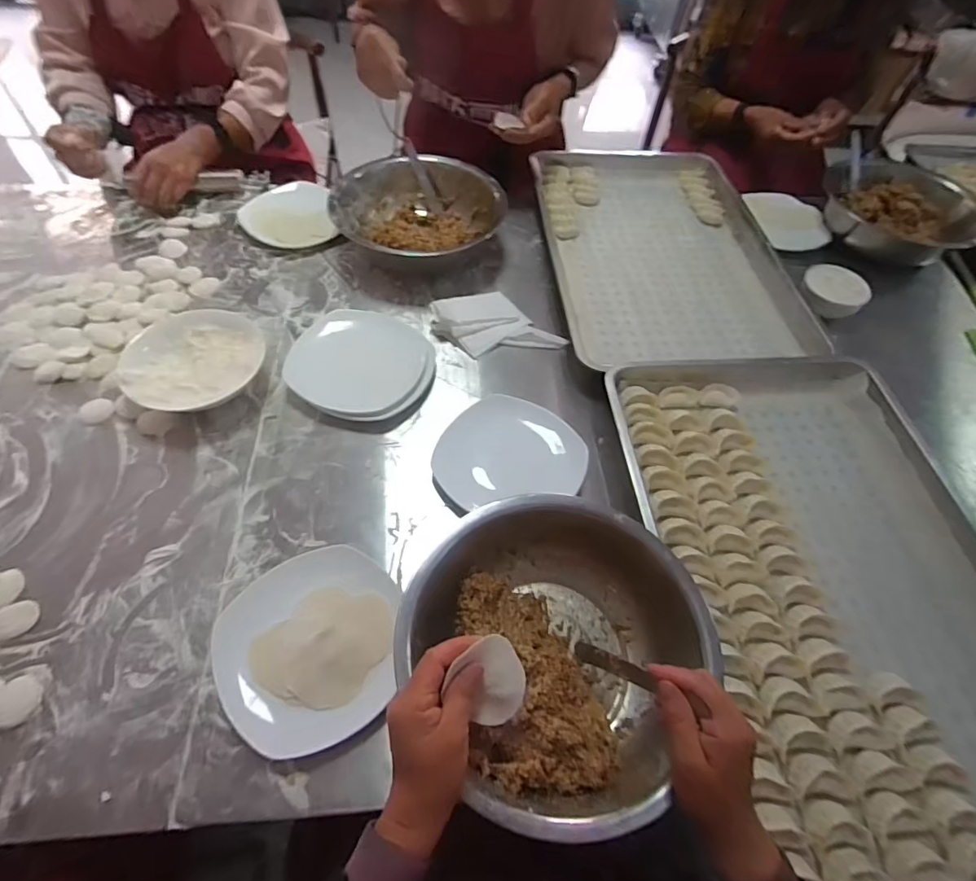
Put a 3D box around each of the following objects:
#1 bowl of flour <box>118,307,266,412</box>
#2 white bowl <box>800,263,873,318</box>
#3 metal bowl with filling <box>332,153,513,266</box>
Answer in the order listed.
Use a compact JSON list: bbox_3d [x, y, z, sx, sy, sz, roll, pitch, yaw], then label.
[{"bbox_3d":[-0.387,-0.106,0.688,0.166,0.052,0.165,2,58,-3],"label":"bowl of flour"},{"bbox_3d":[0.551,-0.239,0.819,0.096,0.042,0.076,36,61,19],"label":"white bowl"},{"bbox_3d":[-0.120,-0.379,0.869,0.261,0.078,0.236,-30,64,-21],"label":"metal bowl with filling"}]

